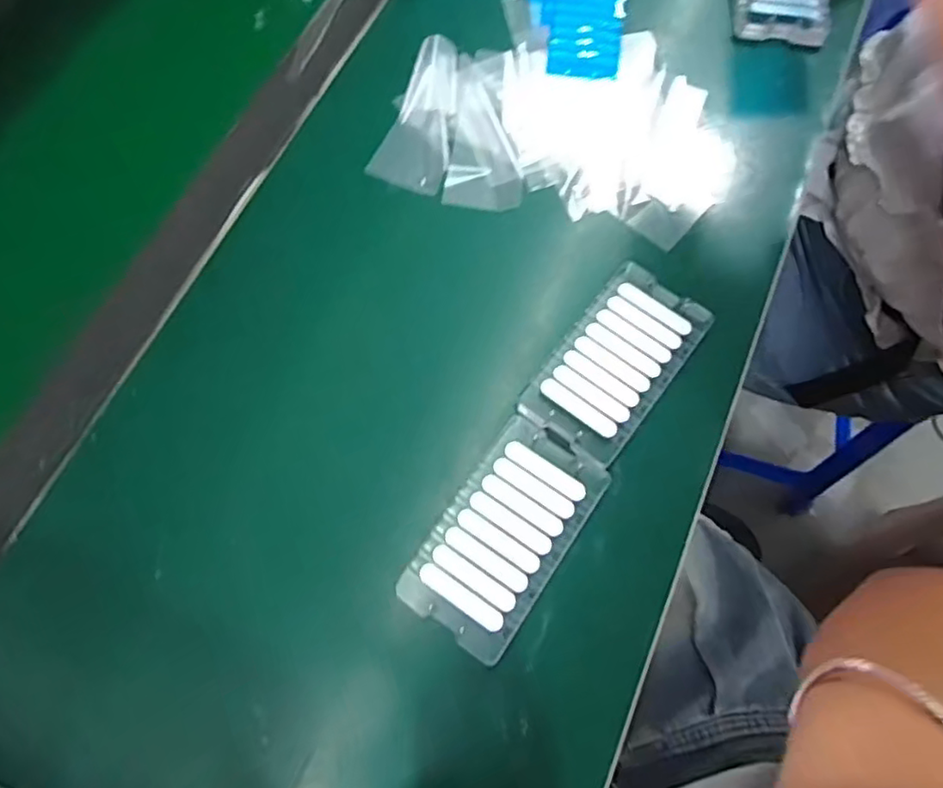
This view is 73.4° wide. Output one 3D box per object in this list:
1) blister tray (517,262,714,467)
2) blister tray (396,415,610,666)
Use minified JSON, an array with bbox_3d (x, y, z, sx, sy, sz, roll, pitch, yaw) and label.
[{"bbox_3d":[0.089,-0.022,0.388,0.064,0.009,0.123,36,75,11],"label":"blister tray"},{"bbox_3d":[0.019,0.077,0.355,0.067,0.011,0.123,33,74,10],"label":"blister tray"}]

